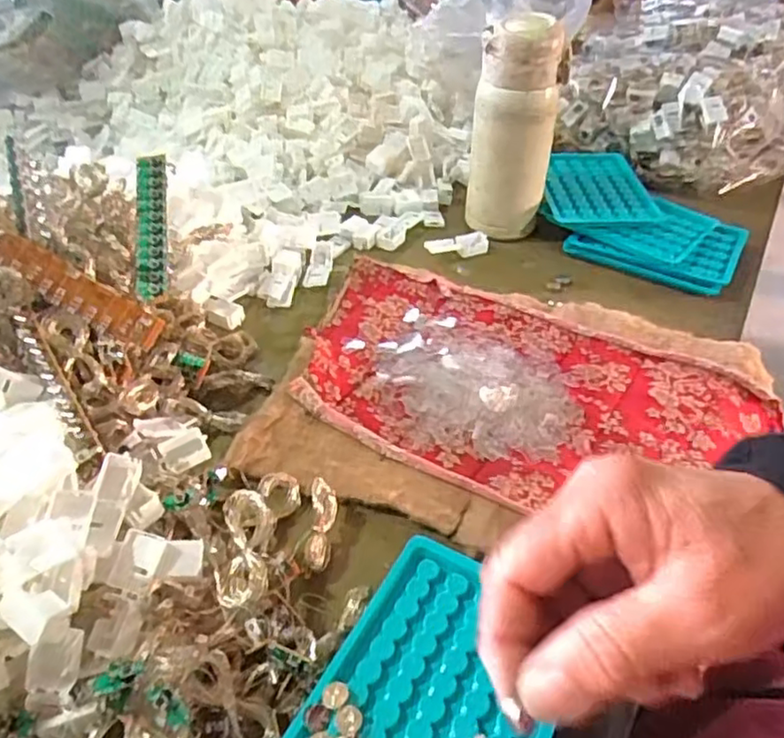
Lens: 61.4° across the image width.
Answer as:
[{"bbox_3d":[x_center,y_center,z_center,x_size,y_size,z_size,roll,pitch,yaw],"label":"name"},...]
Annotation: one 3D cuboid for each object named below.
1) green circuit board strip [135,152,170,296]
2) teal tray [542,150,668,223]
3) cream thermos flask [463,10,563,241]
[{"bbox_3d":[-0.166,-0.101,0.457,0.021,0.008,0.120,-6,66,-9],"label":"green circuit board strip"},{"bbox_3d":[0.188,-0.172,0.615,0.096,0.007,0.135,1,45,-2],"label":"teal tray"},{"bbox_3d":[0.100,-0.197,0.550,0.060,0.162,0.056,-15,48,-18],"label":"cream thermos flask"}]

